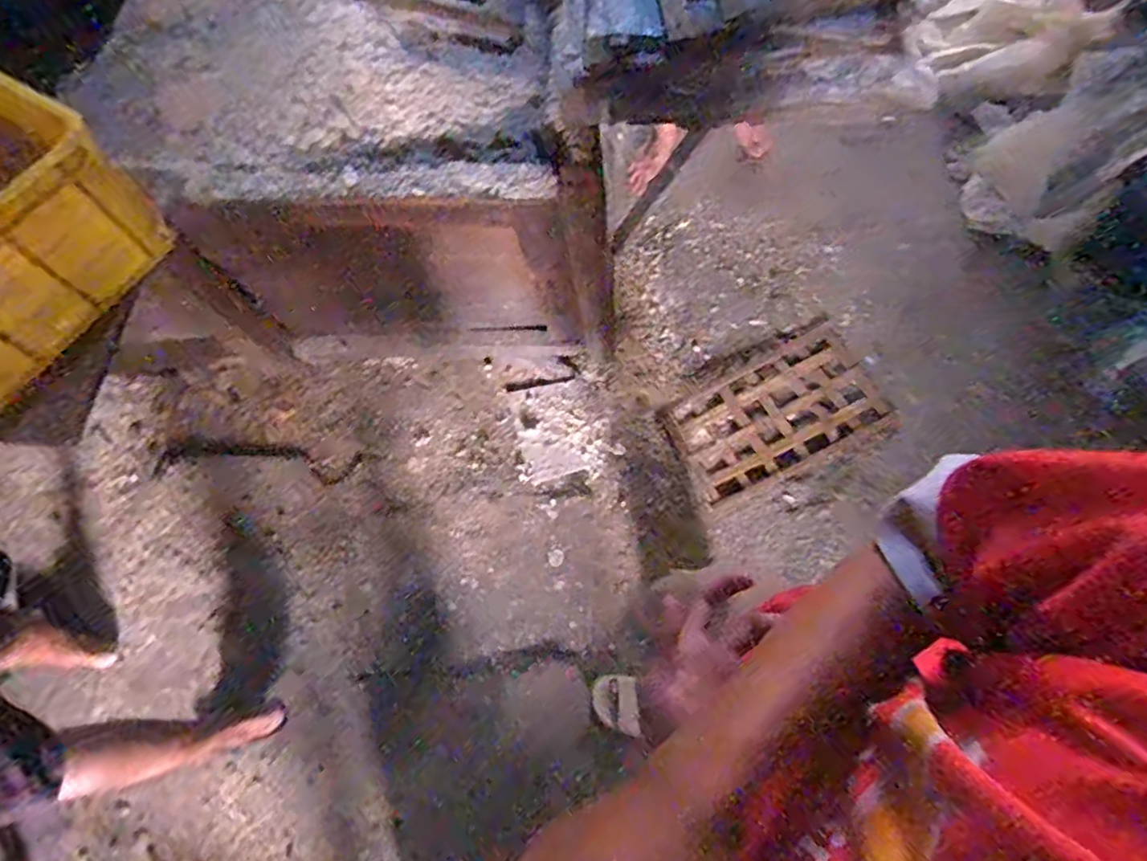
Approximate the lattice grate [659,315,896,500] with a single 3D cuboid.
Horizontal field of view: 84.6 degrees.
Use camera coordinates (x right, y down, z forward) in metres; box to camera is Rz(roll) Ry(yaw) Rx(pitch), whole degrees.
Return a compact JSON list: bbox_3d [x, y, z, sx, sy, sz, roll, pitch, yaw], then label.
[{"bbox_3d":[0.499,-0.047,1.562,0.519,0.046,0.273,-28,73,-7],"label":"lattice grate"}]

